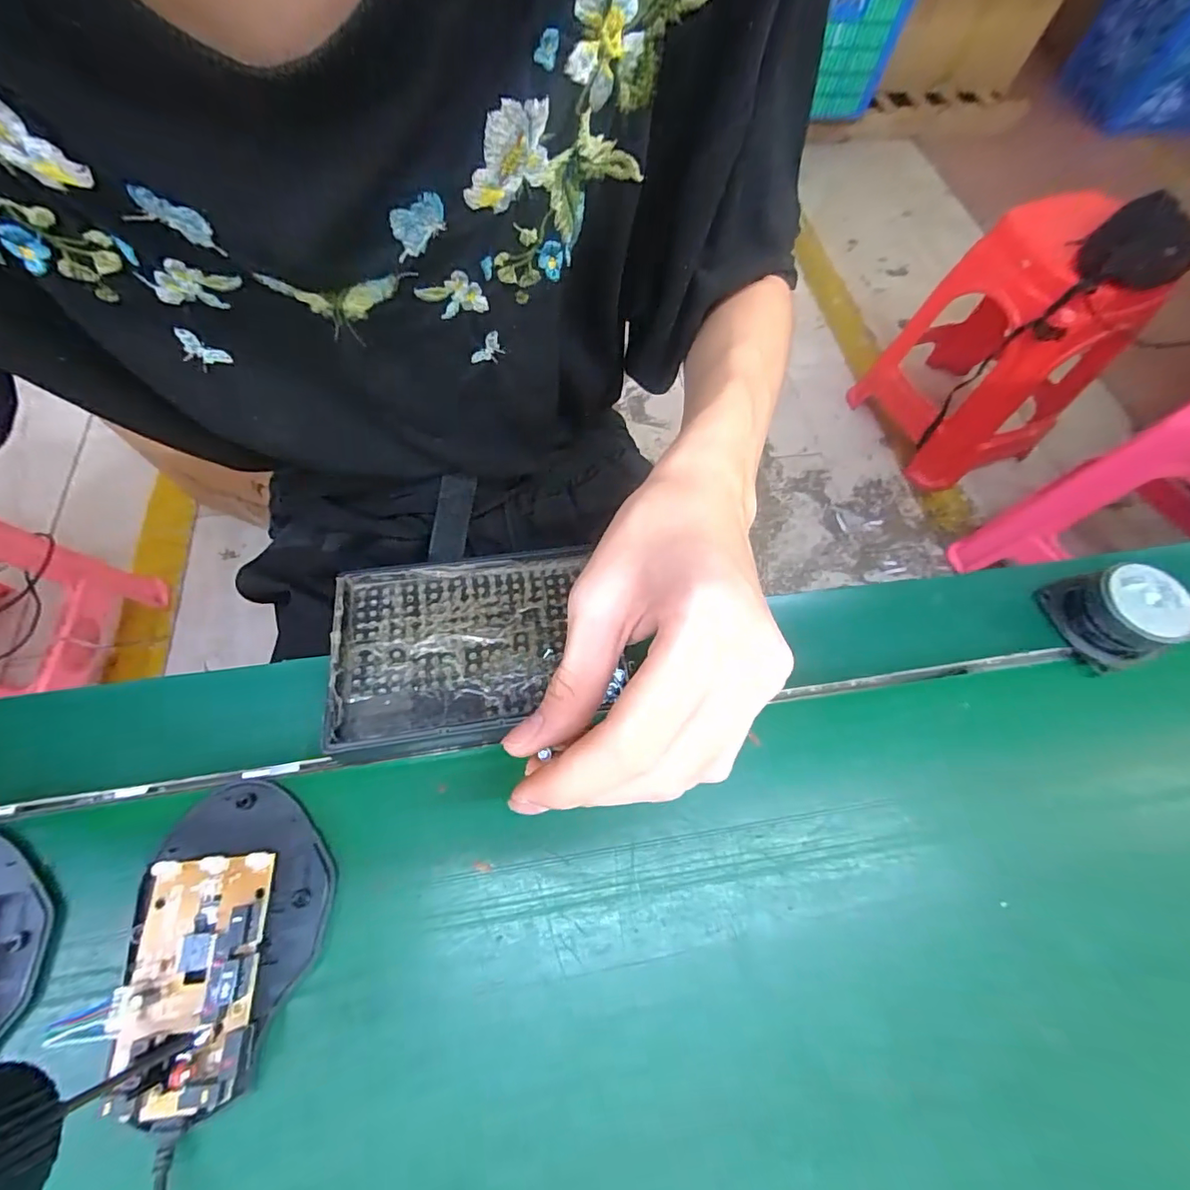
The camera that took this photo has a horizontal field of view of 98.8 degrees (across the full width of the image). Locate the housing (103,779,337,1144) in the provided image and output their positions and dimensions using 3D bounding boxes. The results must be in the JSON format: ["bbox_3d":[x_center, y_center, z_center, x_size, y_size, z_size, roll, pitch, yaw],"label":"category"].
[{"bbox_3d":[-0.144,0.130,0.196,0.071,0.027,0.107,-7,67,-5],"label":"housing"}]

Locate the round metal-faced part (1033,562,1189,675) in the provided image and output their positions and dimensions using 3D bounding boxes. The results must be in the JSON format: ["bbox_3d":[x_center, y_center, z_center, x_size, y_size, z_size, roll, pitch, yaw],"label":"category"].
[{"bbox_3d":[0.266,0.009,0.260,0.041,0.038,0.050,-18,69,-10],"label":"round metal-faced part"}]

